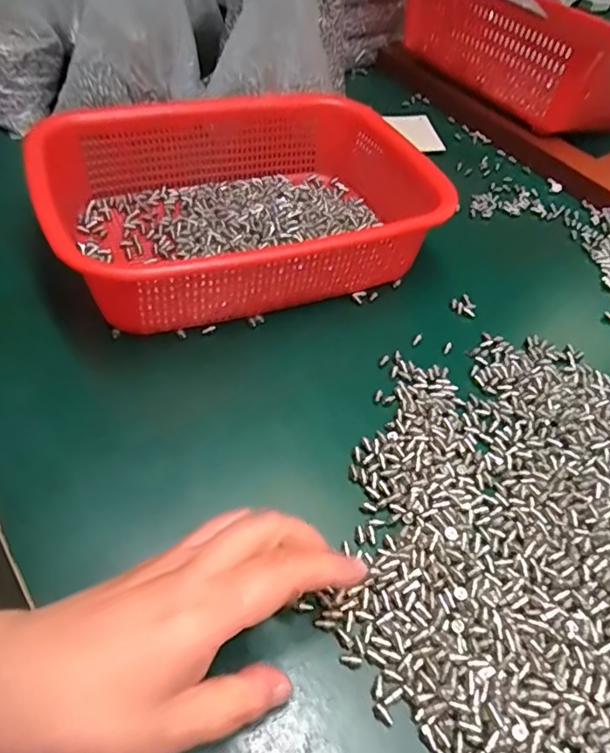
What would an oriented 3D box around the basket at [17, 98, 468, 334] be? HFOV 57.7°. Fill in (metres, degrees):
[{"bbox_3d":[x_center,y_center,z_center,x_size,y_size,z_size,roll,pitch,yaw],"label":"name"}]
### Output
[{"bbox_3d":[-0.044,-0.136,0.430,0.284,0.070,0.208,-16,53,-17],"label":"basket"}]

